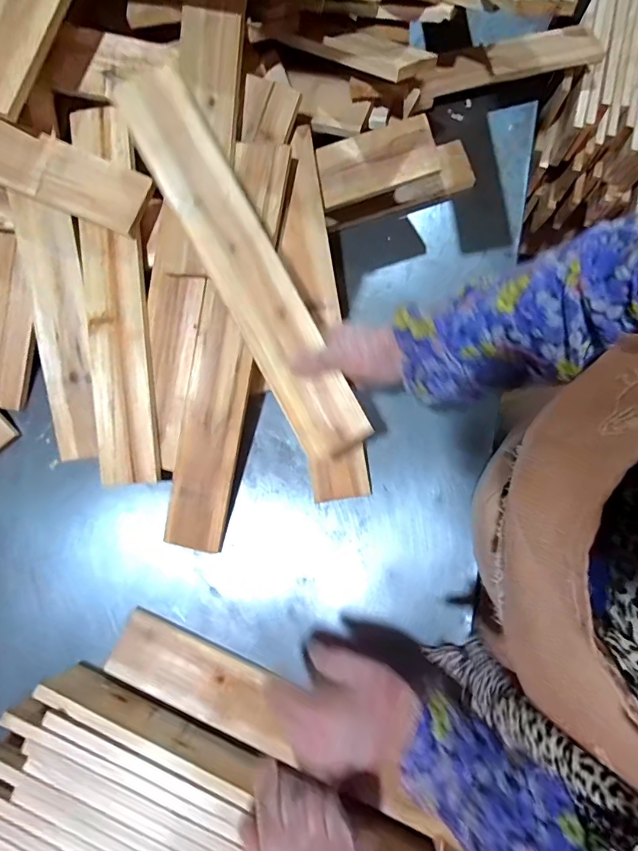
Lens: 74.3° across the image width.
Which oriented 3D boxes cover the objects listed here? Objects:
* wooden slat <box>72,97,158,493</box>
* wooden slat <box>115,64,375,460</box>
[{"bbox_3d":[-0.271,-0.164,0.556,0.083,0.017,0.478,-4,95,0],"label":"wooden slat"},{"bbox_3d":[-0.084,-0.182,0.474,0.077,0.012,0.472,-28,89,-4],"label":"wooden slat"}]

